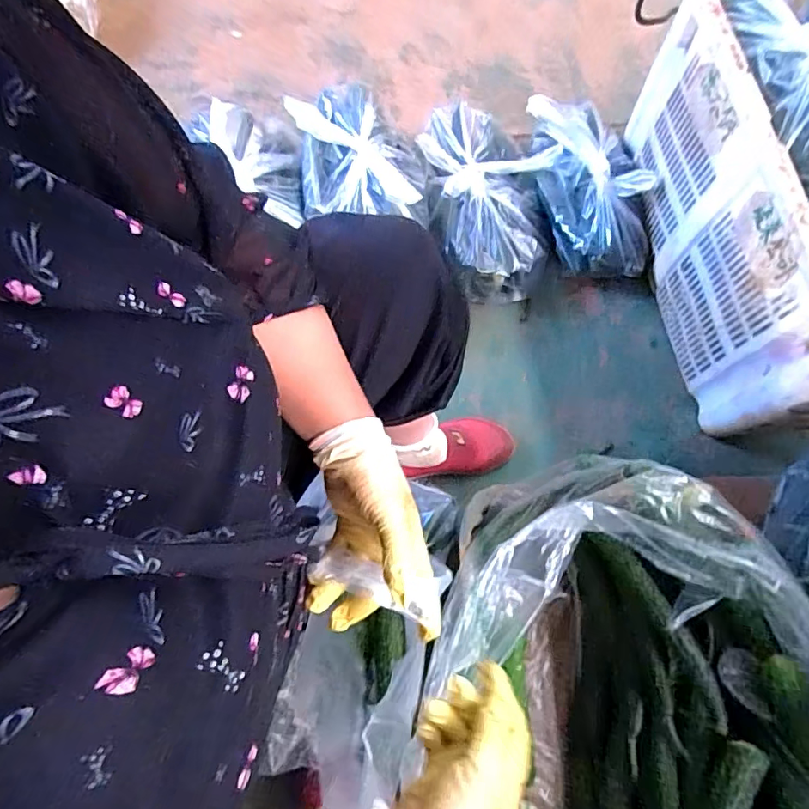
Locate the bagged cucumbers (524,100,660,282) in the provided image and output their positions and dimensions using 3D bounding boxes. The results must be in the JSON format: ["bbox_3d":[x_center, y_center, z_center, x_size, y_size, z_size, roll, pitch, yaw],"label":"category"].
[{"bbox_3d":[0.329,-0.383,0.871,0.169,0.118,0.328,-15,87,-4],"label":"bagged cucumbers"}]

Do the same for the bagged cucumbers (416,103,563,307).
[{"bbox_3d":[0.144,-0.367,0.904,0.211,0.135,0.348,-8,74,-2],"label":"bagged cucumbers"}]

